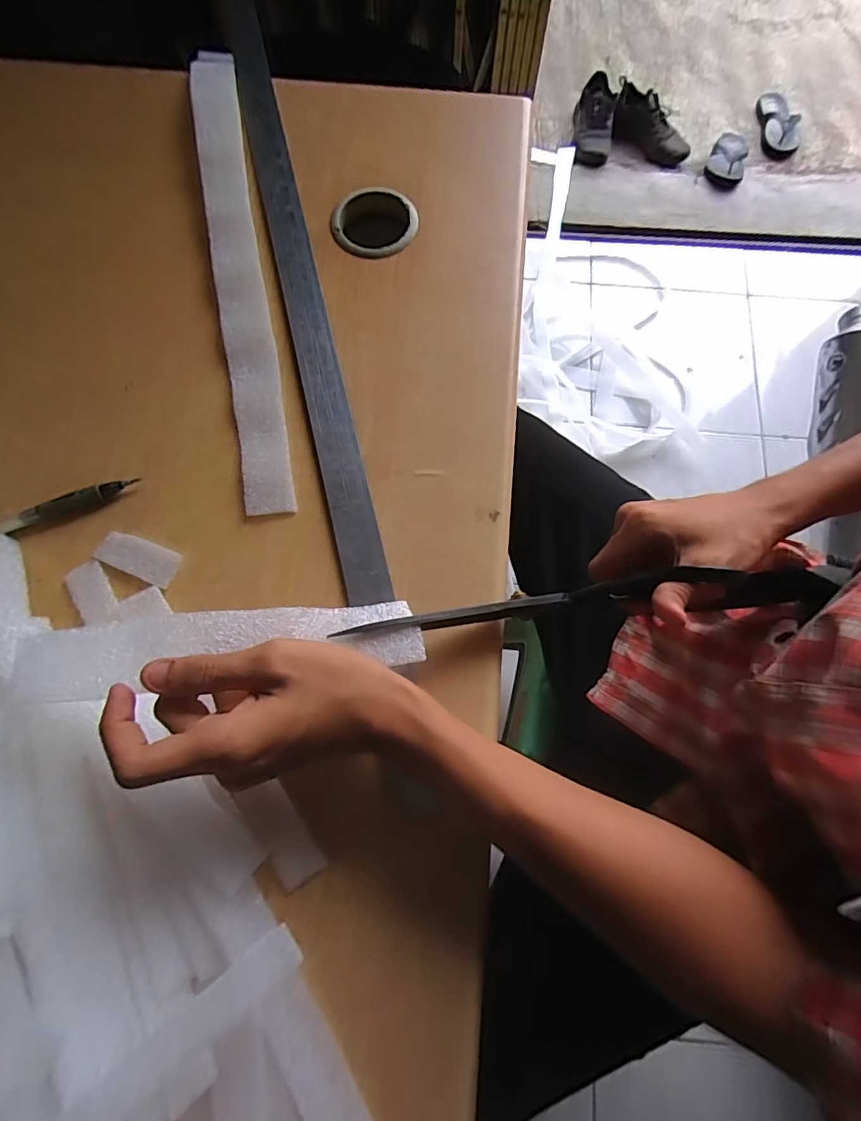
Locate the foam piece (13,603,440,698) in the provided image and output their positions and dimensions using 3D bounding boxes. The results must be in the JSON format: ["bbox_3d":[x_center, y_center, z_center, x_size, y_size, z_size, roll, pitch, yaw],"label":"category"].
[{"bbox_3d":[-0.101,0.044,0.264,0.193,0.018,0.035,-2,75,-19],"label":"foam piece"}]

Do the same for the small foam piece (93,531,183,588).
[{"bbox_3d":[-0.189,-0.003,0.327,0.051,0.004,0.024,22,76,4],"label":"small foam piece"}]

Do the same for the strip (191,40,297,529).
[{"bbox_3d":[-0.149,-0.238,0.384,0.036,0.014,0.428,-11,76,-4],"label":"strip"}]

